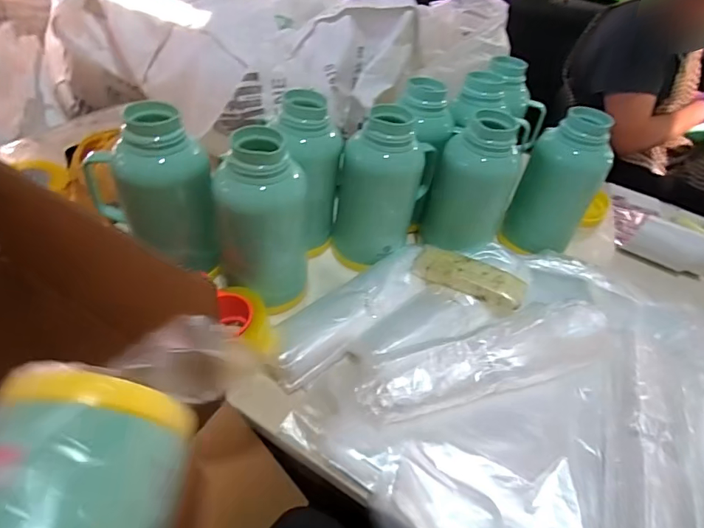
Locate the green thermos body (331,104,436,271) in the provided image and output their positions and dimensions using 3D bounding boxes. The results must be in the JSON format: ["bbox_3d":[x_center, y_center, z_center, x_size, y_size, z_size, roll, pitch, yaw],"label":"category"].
[{"bbox_3d":[0.056,-0.134,0.741,0.117,0.245,0.142,23,45,15],"label":"green thermos body"}]

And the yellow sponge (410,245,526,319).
[{"bbox_3d":[0.185,0.020,0.699,0.177,0.033,0.063,26,46,18],"label":"yellow sponge"}]

